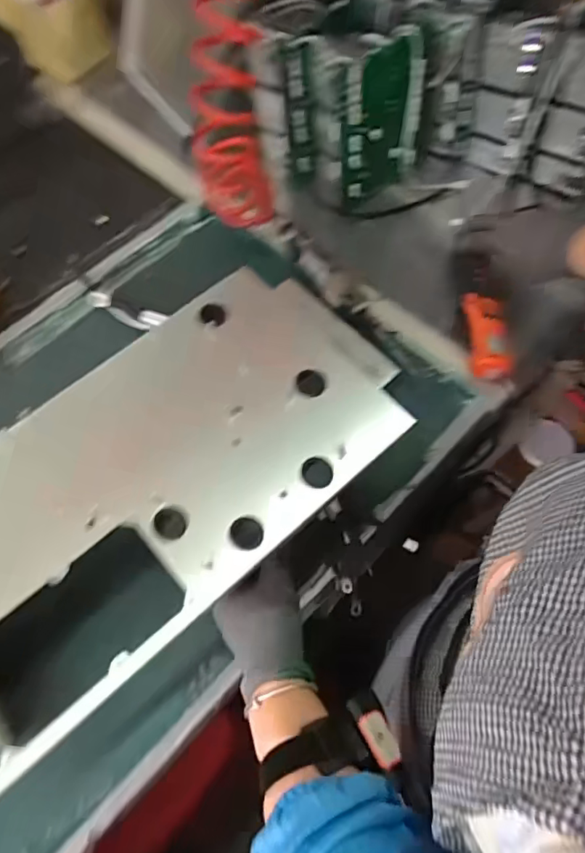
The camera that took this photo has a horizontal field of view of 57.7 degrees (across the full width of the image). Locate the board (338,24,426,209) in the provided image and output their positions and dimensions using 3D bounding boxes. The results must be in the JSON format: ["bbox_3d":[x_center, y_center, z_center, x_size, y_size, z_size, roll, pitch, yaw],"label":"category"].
[{"bbox_3d":[0.125,-0.412,0.719,0.154,0.182,0.019,-37,62,-19],"label":"board"}]

